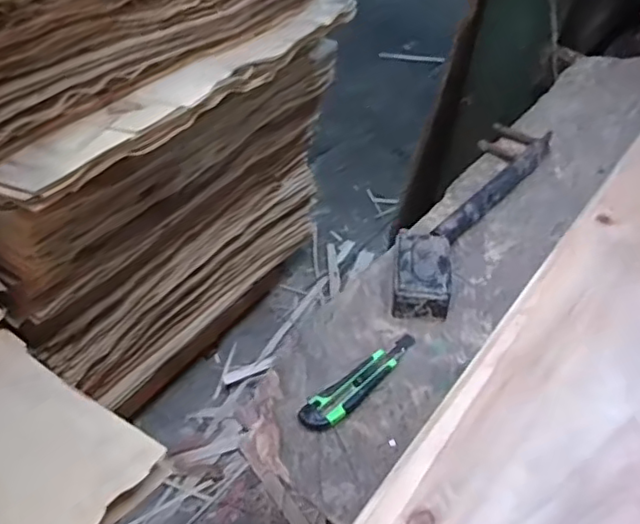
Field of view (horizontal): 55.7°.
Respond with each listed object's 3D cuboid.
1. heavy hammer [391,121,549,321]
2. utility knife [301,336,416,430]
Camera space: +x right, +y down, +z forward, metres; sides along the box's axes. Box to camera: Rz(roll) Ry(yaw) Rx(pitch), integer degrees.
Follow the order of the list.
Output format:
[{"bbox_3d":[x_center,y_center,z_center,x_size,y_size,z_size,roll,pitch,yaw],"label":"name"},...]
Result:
[{"bbox_3d":[0.233,-0.091,0.923,0.107,0.052,0.456,28,54,19],"label":"heavy hammer"},{"bbox_3d":[0.052,0.148,0.751,0.180,0.019,0.039,-34,59,-28],"label":"utility knife"}]

